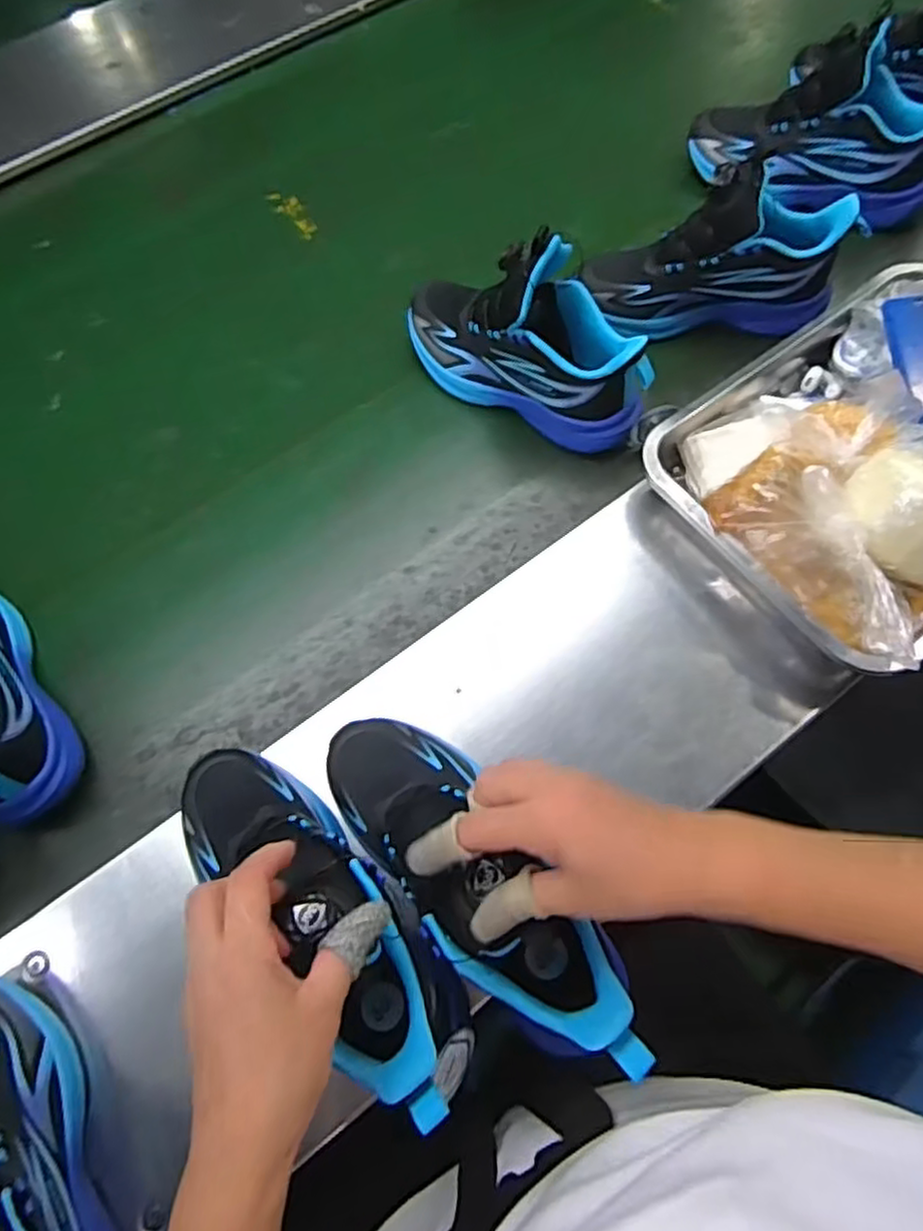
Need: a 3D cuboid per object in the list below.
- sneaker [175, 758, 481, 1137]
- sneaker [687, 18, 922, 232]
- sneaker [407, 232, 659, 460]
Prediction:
[{"bbox_3d":[-0.091,0.178,0.429,0.088,0.105,0.254,-43,64,-13],"label":"sneaker"},{"bbox_3d":[0.369,-0.494,0.726,0.251,0.140,0.115,5,65,4],"label":"sneaker"},{"bbox_3d":[0.054,-0.249,0.631,0.247,0.154,0.084,29,70,14],"label":"sneaker"}]

